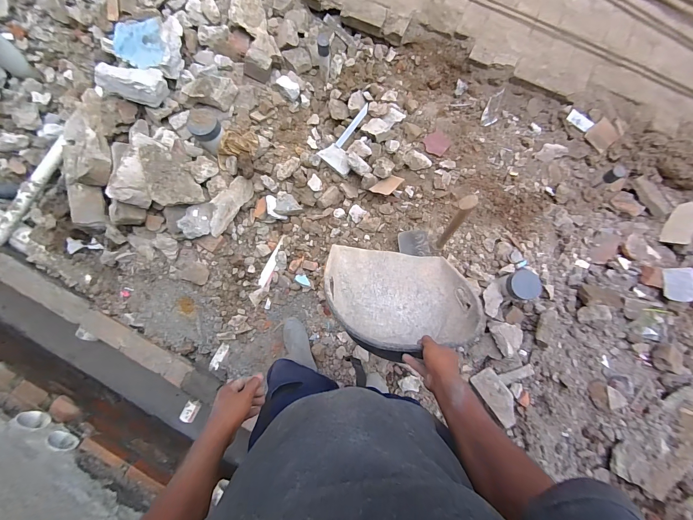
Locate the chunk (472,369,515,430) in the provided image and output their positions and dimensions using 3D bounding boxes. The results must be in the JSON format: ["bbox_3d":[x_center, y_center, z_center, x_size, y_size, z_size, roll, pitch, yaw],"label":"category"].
[{"bbox_3d":[0.613,0.558,1.288,0.121,0.037,0.215,-32,60,-4],"label":"chunk"}]

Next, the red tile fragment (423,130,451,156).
[{"bbox_3d":[0.428,-0.553,1.494,0.111,0.022,0.119,0,85,1],"label":"red tile fragment"}]

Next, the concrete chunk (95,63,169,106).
[{"bbox_3d":[-0.907,-0.736,1.313,0.270,0.143,0.136,5,85,-14],"label":"concrete chunk"}]

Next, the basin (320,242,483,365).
[{"bbox_3d":[0.137,0.086,0.815,0.382,0.157,0.395,9,48,-3],"label":"basin"}]

